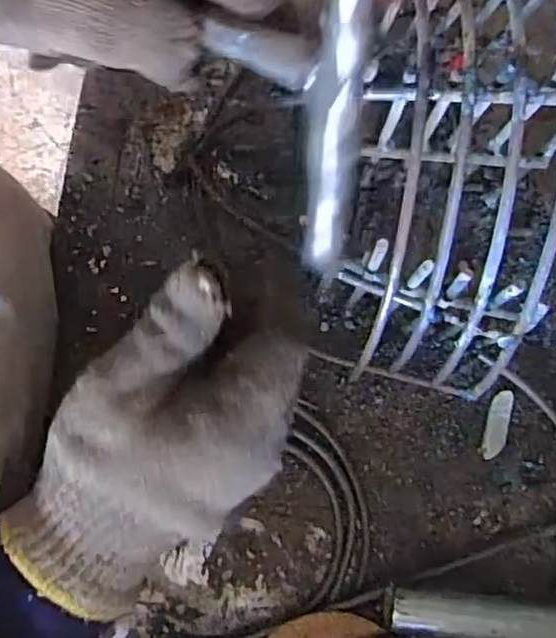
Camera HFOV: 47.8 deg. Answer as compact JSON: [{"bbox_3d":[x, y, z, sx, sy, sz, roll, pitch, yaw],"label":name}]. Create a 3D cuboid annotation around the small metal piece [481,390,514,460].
[{"bbox_3d":[0.127,0.061,0.362,0.014,0.007,0.039,14,79,2],"label":"small metal piece"}]

